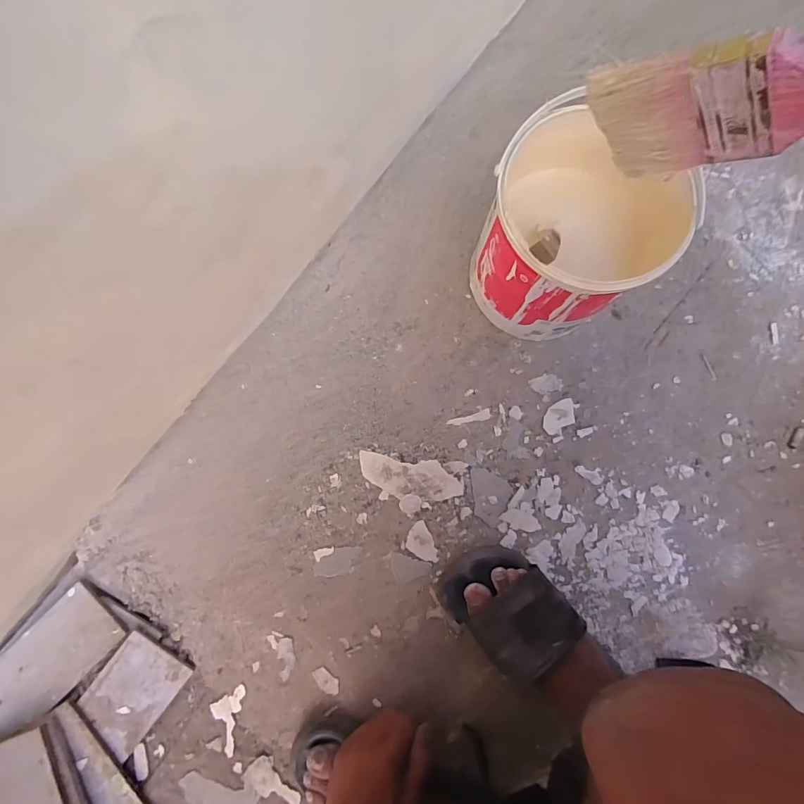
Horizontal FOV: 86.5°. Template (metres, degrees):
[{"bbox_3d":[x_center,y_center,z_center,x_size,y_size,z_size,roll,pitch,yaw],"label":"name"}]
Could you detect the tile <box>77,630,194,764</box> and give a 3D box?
[{"bbox_3d":[-0.317,0.342,0.499,0.084,0.013,0.120,36,83,3],"label":"tile"}]

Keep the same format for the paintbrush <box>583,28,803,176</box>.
[{"bbox_3d":[0.164,-0.118,0.164,0.173,0.063,0.010,23,80,45],"label":"paintbrush"}]

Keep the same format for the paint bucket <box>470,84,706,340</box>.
[{"bbox_3d":[0.178,-0.170,0.474,0.180,0.191,0.164,-38,84,-5],"label":"paint bucket"}]

